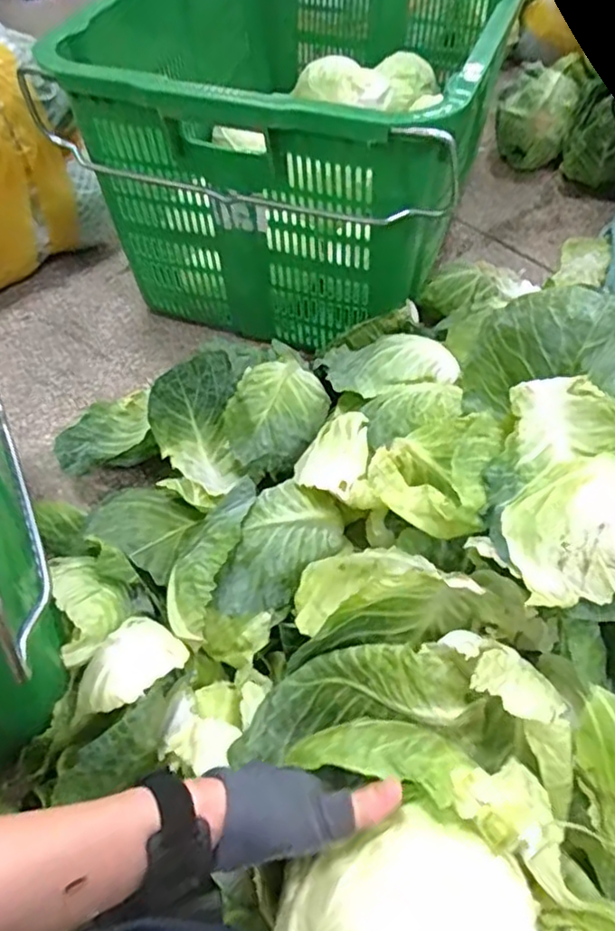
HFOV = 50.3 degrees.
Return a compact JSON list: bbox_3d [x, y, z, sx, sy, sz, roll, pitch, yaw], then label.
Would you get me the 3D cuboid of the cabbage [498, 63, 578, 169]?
[{"bbox_3d":[0.420,-0.643,1.214,0.119,0.139,0.151,6,54,6],"label":"cabbage"}]

